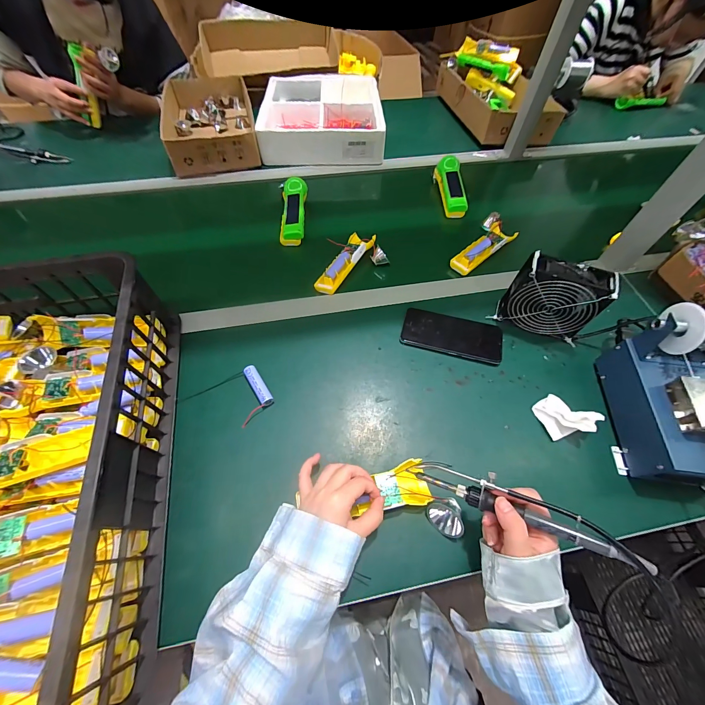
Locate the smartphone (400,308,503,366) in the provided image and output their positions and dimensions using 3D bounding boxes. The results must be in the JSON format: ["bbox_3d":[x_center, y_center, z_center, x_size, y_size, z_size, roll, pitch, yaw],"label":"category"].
[{"bbox_3d":[0.165,-0.028,0.507,0.161,0.014,0.069,13,60,6],"label":"smartphone"}]

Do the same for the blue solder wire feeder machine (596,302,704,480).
[{"bbox_3d":[0.429,0.055,0.394,0.112,0.132,0.207,9,59,4],"label":"blue solder wire feeder machine"}]

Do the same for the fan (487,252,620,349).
[{"bbox_3d":[0.307,-0.078,0.476,0.127,0.121,0.054,19,60,9],"label":"fan"}]

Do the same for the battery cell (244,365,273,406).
[{"bbox_3d":[-0.139,0.048,0.453,0.017,0.014,0.066,-30,64,-18],"label":"battery cell"}]

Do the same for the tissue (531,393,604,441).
[{"bbox_3d":[0.296,0.086,0.426,0.053,0.044,0.065,-17,61,-12],"label":"tissue"}]

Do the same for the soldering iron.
[{"bbox_3d":[0.161,0.149,0.298,0.198,0.023,0.031,13,57,28],"label":"soldering iron"}]

